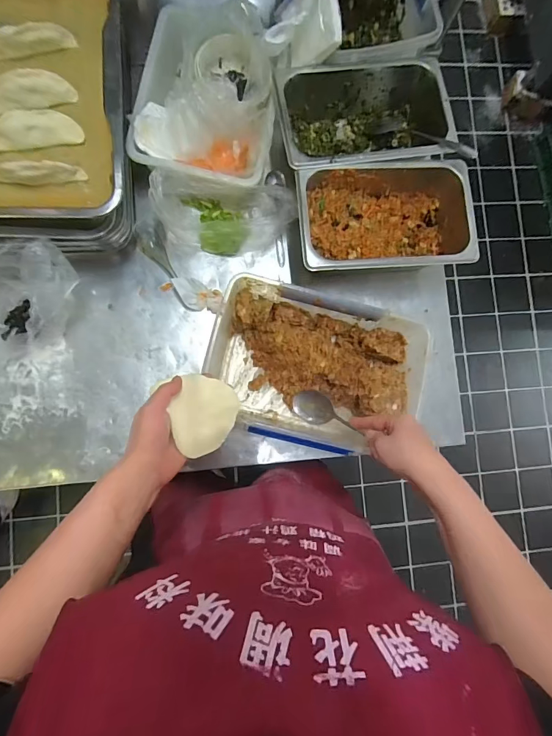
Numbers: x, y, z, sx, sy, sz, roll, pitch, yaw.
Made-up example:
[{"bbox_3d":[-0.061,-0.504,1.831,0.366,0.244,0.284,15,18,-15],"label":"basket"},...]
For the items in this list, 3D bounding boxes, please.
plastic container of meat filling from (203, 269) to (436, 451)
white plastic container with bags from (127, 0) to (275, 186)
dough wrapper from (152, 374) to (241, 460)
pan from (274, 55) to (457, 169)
[{"bbox_3d":[0.056,0.001,0.584,0.304,0.094,0.202,14,84,-3],"label":"plastic container of meat filling"},{"bbox_3d":[-0.103,-0.406,0.583,0.203,0.101,0.287,7,84,-4],"label":"white plastic container with bags"},{"bbox_3d":[-0.093,0.050,0.484,0.086,0.011,0.104,-30,87,-17],"label":"dough wrapper"},{"bbox_3d":[0.132,-0.381,0.616,0.258,0.088,0.163,-5,85,-5],"label":"pan"}]

